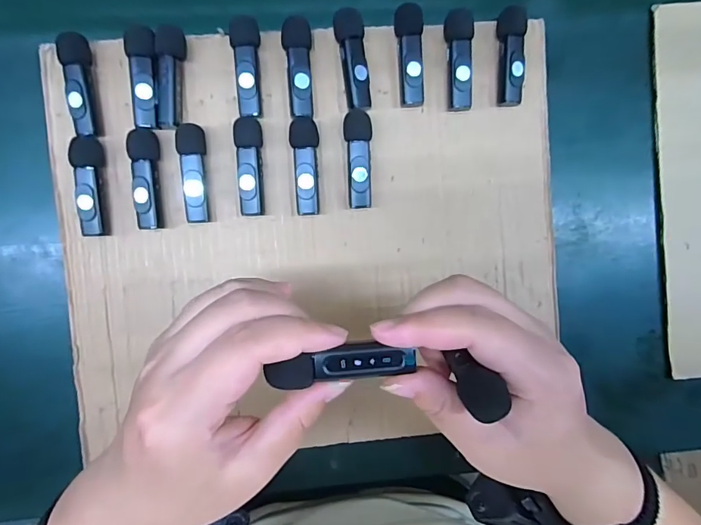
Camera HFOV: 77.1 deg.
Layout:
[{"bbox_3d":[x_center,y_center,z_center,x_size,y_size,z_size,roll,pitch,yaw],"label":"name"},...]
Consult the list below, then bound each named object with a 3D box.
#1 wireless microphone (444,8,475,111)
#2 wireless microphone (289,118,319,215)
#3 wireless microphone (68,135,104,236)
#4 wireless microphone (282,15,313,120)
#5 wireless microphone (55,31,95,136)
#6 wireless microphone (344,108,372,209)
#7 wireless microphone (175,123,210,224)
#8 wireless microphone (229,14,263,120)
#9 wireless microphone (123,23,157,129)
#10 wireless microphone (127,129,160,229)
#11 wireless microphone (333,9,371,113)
[{"bbox_3d":[0.076,-0.139,0.306,0.018,0.021,0.064,-5,90,-5],"label":"wireless microphone"},{"bbox_3d":[-0.031,-0.065,0.303,0.019,0.018,0.065,0,89,-5],"label":"wireless microphone"},{"bbox_3d":[-0.173,-0.050,0.293,0.016,0.019,0.064,0,89,-5],"label":"wireless microphone"},{"bbox_3d":[-0.035,-0.130,0.299,0.019,0.016,0.064,-2,89,-5],"label":"wireless microphone"},{"bbox_3d":[-0.176,-0.115,0.287,0.015,0.020,0.062,-5,90,-5],"label":"wireless microphone"},{"bbox_3d":[0.005,-0.071,0.305,0.018,0.014,0.065,0,89,-5],"label":"wireless microphone"},{"bbox_3d":[-0.105,-0.060,0.298,0.017,0.017,0.064,-3,90,-5],"label":"wireless microphone"},{"bbox_3d":[-0.068,-0.129,0.295,0.018,0.017,0.062,-5,90,-5],"label":"wireless microphone"},{"bbox_3d":[-0.136,-0.120,0.290,0.019,0.021,0.060,2,89,-5],"label":"wireless microphone"},{"bbox_3d":[-0.137,-0.056,0.296,0.017,0.018,0.066,0,89,-5],"label":"wireless microphone"},{"bbox_3d":[0.002,-0.137,0.301,0.019,0.018,0.065,-8,90,-5],"label":"wireless microphone"}]

